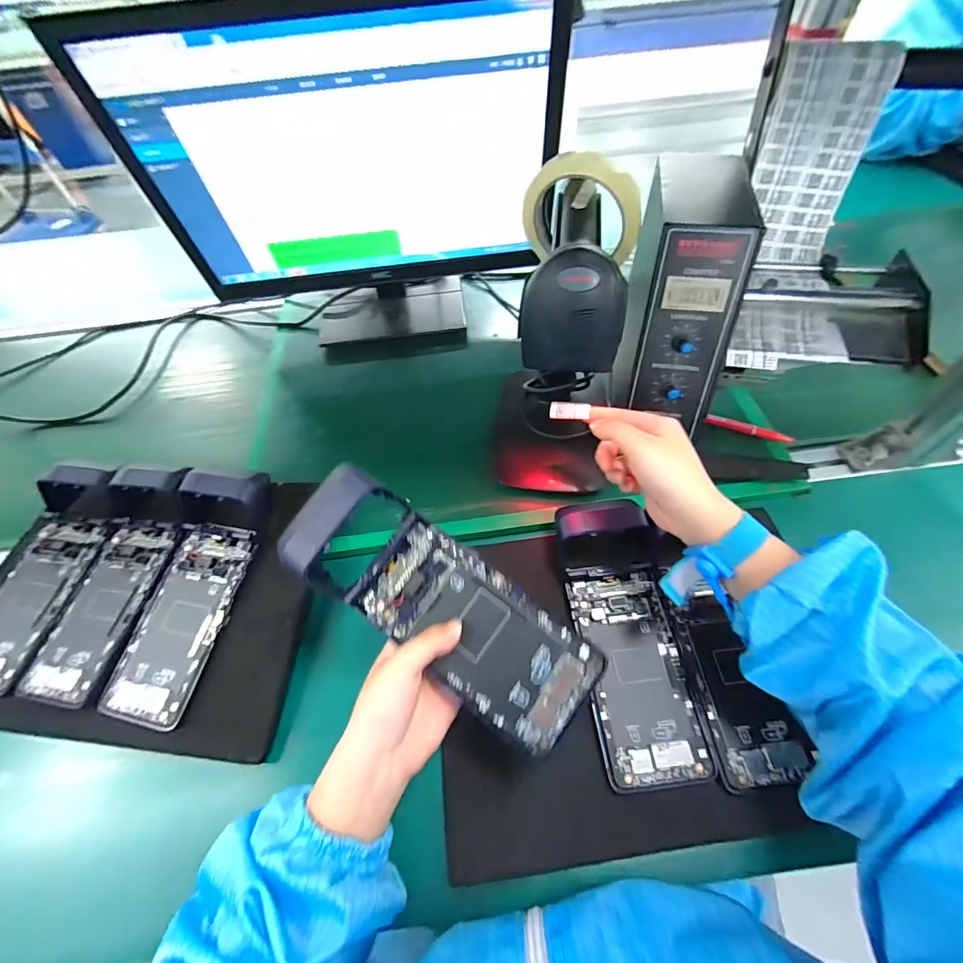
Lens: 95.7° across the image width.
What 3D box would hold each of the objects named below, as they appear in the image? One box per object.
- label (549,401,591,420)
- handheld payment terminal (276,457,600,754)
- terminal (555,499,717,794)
[{"bbox_3d":[0.078,-0.063,0.389,0.038,0.004,0.016,13,96,38],"label":"label"},{"bbox_3d":[-0.029,0.081,0.294,0.220,0.047,0.078,35,63,7],"label":"handheld payment terminal"},{"bbox_3d":[0.123,0.122,0.364,0.083,0.033,0.219,-8,62,0],"label":"terminal"}]

